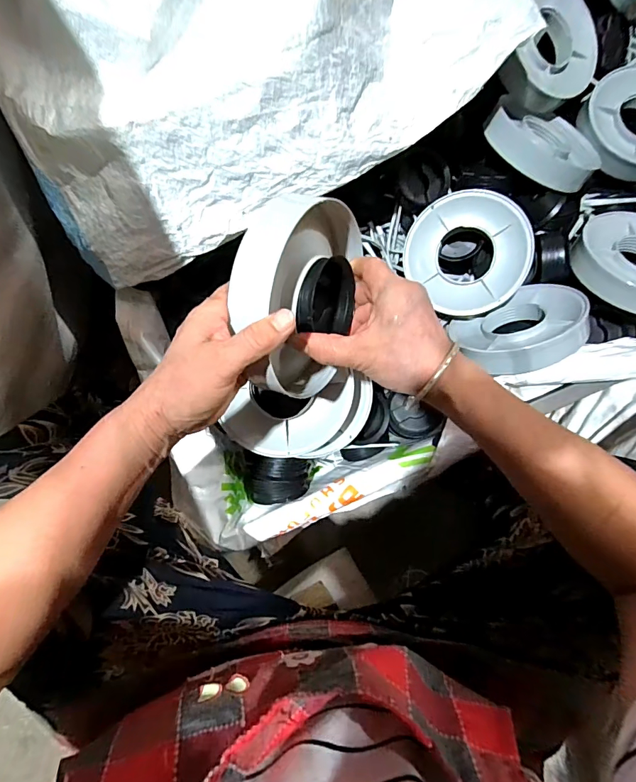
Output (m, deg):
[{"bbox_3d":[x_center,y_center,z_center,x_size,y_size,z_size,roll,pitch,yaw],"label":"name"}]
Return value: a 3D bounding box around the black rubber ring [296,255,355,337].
[{"bbox_3d":[0.008,-0.076,0.336,0.044,0.063,0.071,8,86,-3],"label":"black rubber ring"}]

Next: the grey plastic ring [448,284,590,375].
[{"bbox_3d":[0.245,-0.075,0.507,0.149,0.134,0.036,-27,120,3],"label":"grey plastic ring"}]

